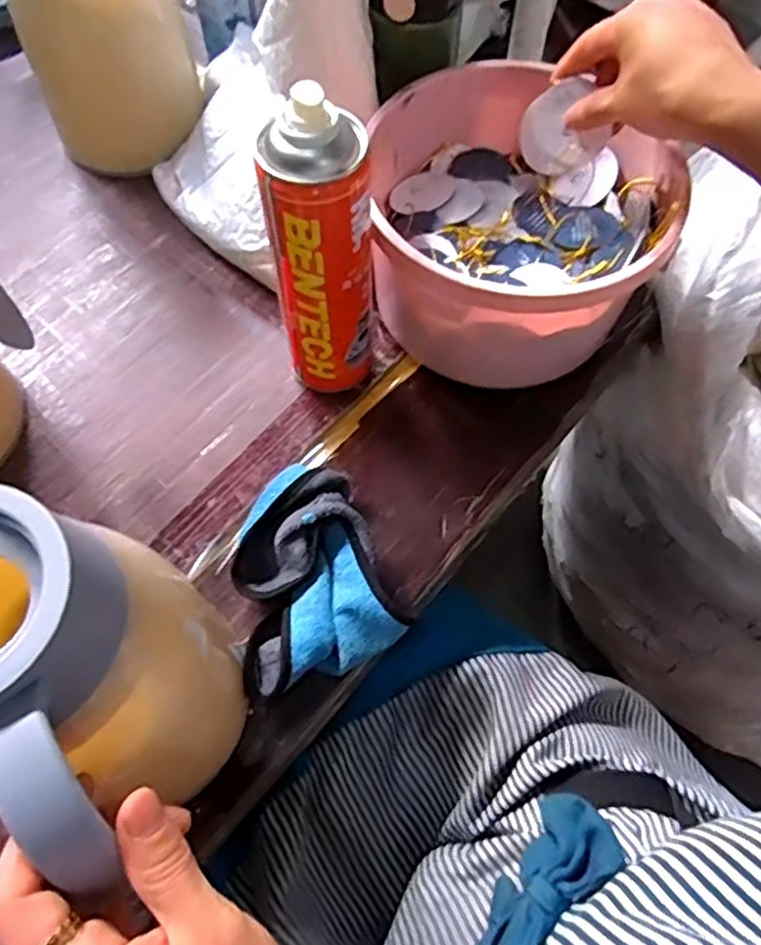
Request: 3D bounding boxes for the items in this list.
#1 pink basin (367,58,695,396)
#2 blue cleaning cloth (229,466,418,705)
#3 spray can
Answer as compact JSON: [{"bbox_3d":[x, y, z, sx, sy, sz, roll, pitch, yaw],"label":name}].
[{"bbox_3d":[0.098,-0.187,0.536,0.205,0.118,0.223,0,64,0],"label":"pink basin"},{"bbox_3d":[-0.053,0.064,0.471,0.101,0.045,0.139,-19,65,-10],"label":"blue cleaning cloth"},{"bbox_3d":[-0.036,-0.135,0.462,0.060,0.230,0.056,-4,64,-2],"label":"spray can"}]

